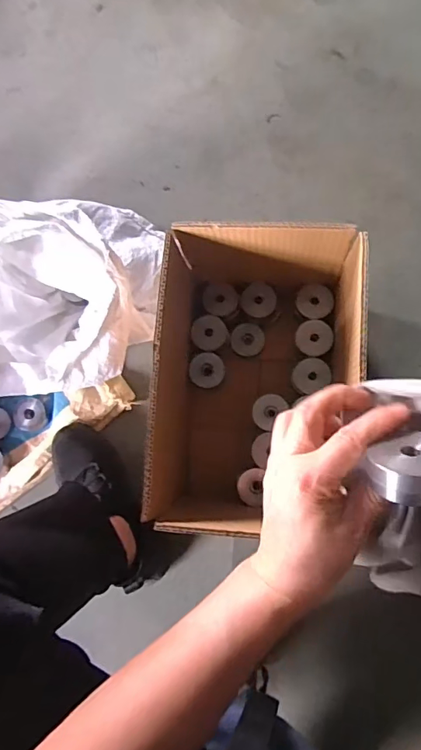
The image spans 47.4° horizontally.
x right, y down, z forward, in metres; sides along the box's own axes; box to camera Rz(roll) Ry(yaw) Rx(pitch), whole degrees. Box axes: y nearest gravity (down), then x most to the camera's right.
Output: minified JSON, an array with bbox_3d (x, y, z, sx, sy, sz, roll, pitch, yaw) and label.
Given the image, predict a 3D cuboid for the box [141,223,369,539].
[{"bbox_3d":[0.056,0.010,0.581,0.204,0.247,0.331,3,84,8],"label":"box"}]

